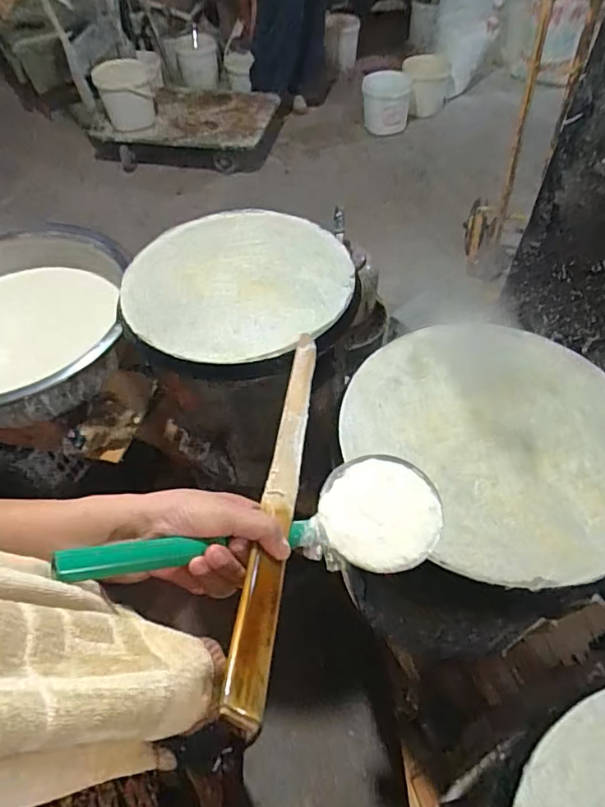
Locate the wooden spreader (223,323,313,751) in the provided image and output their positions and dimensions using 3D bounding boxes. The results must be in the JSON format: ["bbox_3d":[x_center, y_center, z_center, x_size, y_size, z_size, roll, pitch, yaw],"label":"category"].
[{"bbox_3d":[-0.016,0.057,0.434,0.023,0.022,0.400,0,39,7],"label":"wooden spreader"}]

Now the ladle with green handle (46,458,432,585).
[{"bbox_3d":[-0.021,0.096,0.391,0.291,0.048,0.098,-2,45,-28],"label":"ladle with green handle"}]

